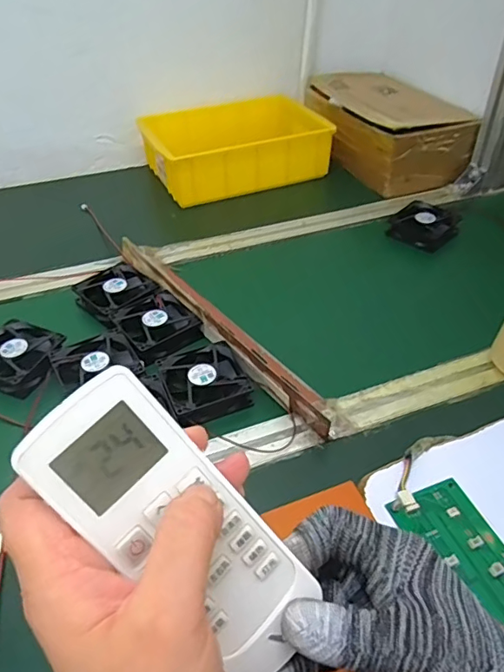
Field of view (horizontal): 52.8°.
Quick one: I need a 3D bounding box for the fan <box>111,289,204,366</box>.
[{"bbox_3d":[-0.110,-0.011,0.588,0.080,0.027,0.085,-26,48,-24],"label":"fan"}]

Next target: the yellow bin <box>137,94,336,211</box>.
[{"bbox_3d":[-0.023,-0.326,0.879,0.297,0.088,0.175,-17,45,-15],"label":"yellow bin"}]

